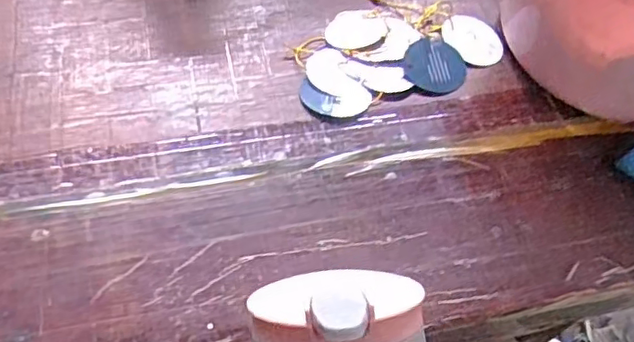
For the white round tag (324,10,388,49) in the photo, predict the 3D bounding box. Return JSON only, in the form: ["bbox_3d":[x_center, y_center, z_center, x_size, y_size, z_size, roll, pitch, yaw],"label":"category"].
[{"bbox_3d":[0.032,-0.116,0.486,0.048,0.005,0.047,-4,55,6],"label":"white round tag"}]

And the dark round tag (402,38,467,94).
[{"bbox_3d":[0.094,-0.084,0.471,0.049,0.004,0.052,5,61,-10],"label":"dark round tag"}]

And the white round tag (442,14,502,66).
[{"bbox_3d":[0.130,-0.110,0.492,0.041,0.006,0.050,-20,60,-17],"label":"white round tag"}]

